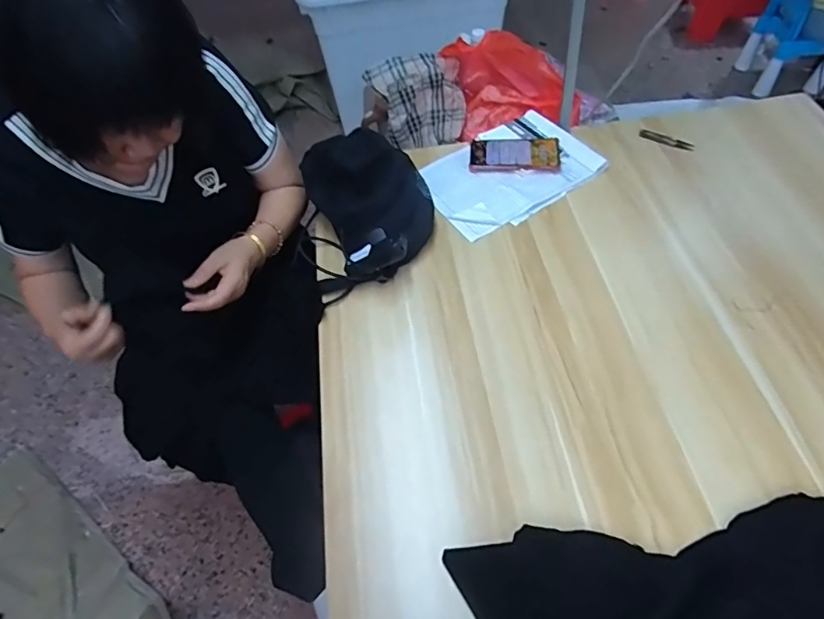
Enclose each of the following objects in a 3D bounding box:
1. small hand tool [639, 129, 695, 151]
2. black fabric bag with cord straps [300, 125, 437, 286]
[{"bbox_3d":[0.486,-0.323,0.967,0.099,0.005,0.025,26,60,22],"label":"small hand tool"},{"bbox_3d":[-0.061,-0.173,0.833,0.183,0.149,0.248,-20,55,-9],"label":"black fabric bag with cord straps"}]

